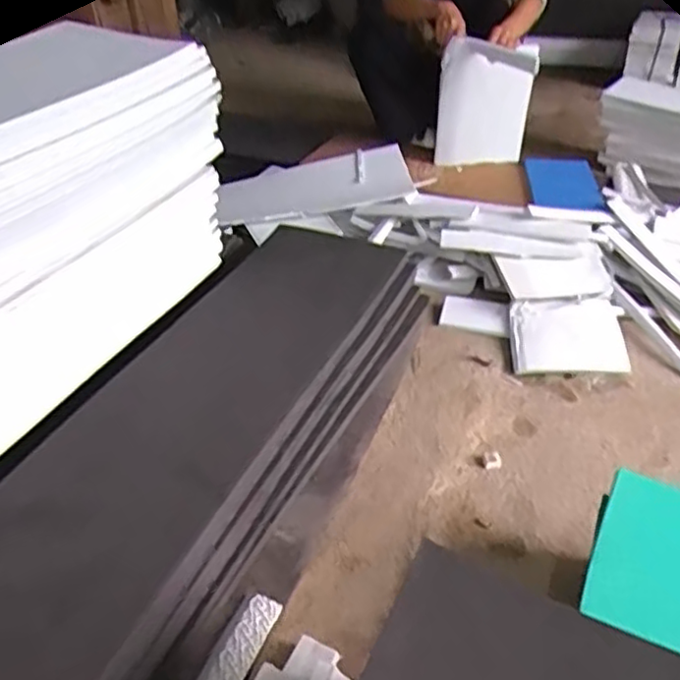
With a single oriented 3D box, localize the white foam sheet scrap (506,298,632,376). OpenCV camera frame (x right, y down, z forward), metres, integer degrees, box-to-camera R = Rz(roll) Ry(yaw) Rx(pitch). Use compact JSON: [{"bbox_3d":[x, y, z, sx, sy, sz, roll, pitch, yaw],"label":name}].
[{"bbox_3d":[0.413,-0.010,1.212,0.199,0.007,0.166,1,56,3],"label":"white foam sheet scrap"}]

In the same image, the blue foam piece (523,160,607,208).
[{"bbox_3d":[0.496,-0.348,1.469,0.145,0.012,0.213,-1,44,7],"label":"blue foam piece"}]

